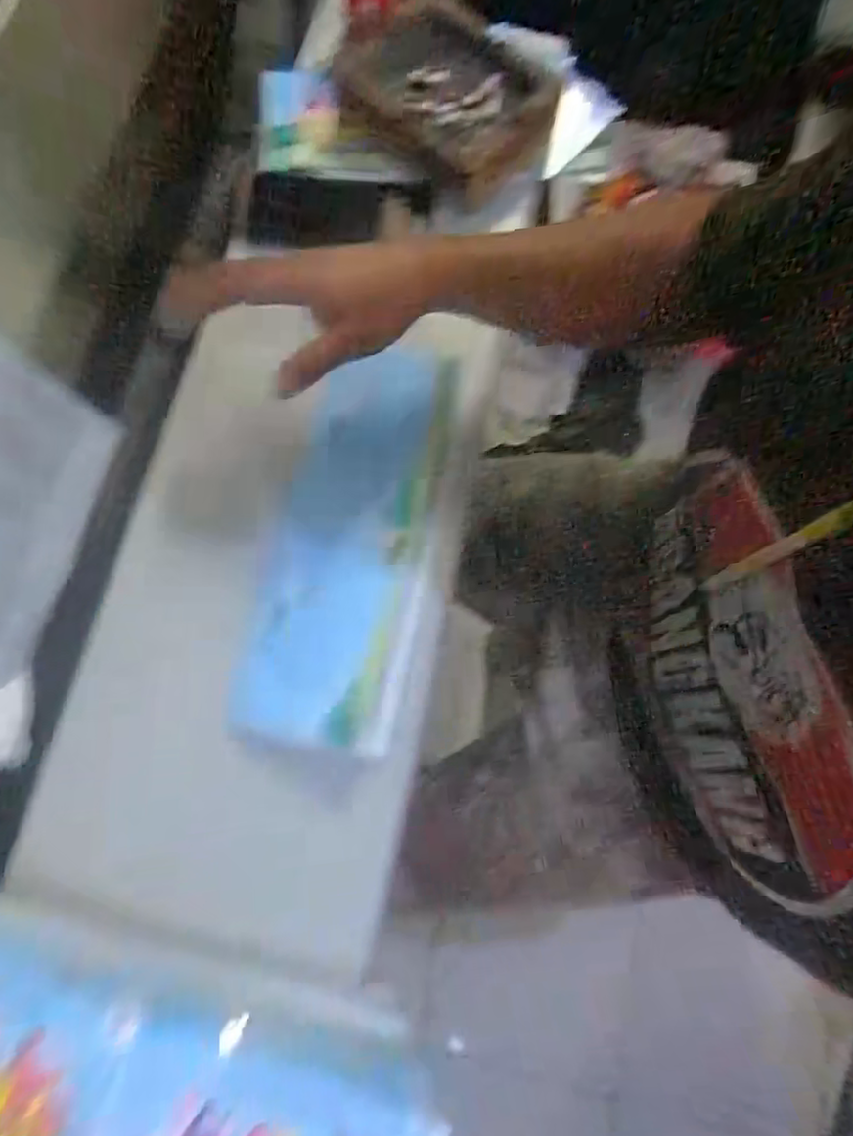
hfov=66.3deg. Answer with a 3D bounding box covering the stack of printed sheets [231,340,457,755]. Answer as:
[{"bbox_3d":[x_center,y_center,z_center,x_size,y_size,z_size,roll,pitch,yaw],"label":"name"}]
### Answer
[{"bbox_3d":[-0.057,-0.013,0.479,0.115,0.017,0.298,12,95,-10],"label":"stack of printed sheets"}]

